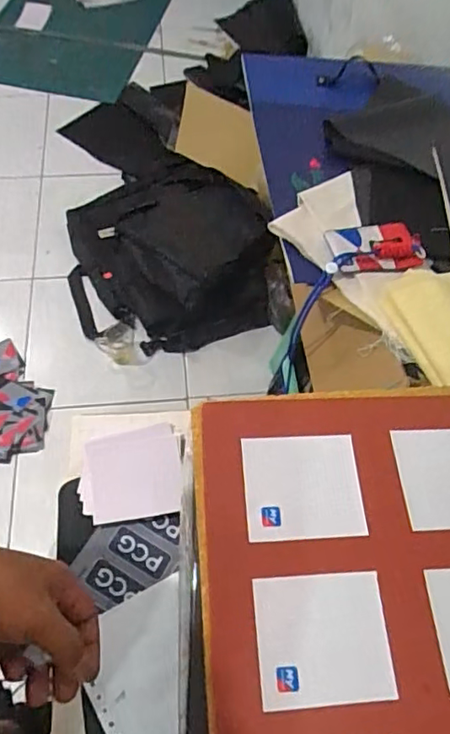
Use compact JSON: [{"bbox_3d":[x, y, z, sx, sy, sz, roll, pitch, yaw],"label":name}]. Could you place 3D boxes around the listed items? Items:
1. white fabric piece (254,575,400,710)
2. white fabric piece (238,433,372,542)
[{"bbox_3d":[0.075,0.207,0.427,0.100,0.004,0.089,-3,60,-4],"label":"white fabric piece"},{"bbox_3d":[0.067,0.103,0.482,0.100,0.004,0.089,-1,62,-7],"label":"white fabric piece"}]

